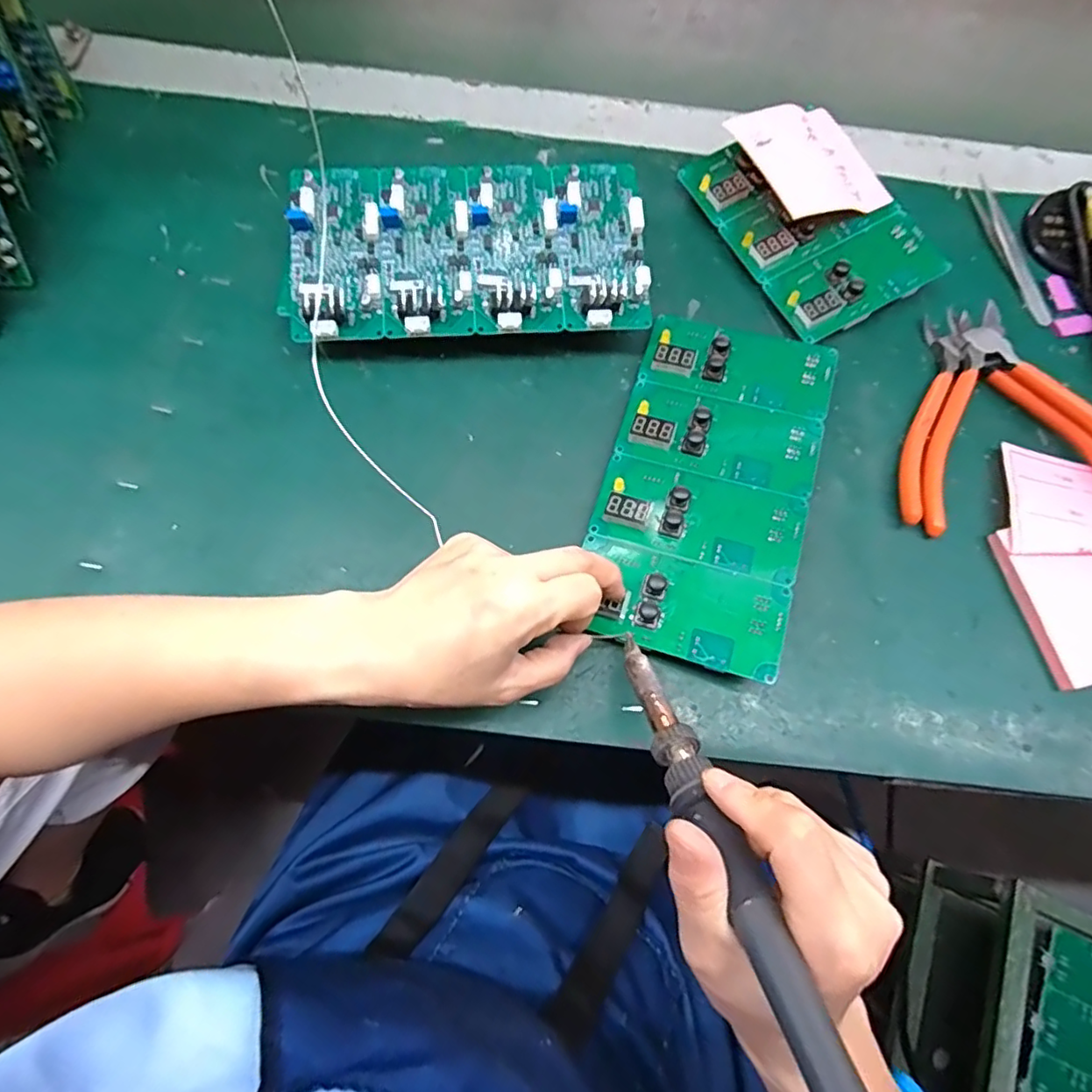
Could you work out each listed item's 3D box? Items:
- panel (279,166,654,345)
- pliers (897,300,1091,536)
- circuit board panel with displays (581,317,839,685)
[{"bbox_3d":[-0.045,-0.168,0.341,0.205,0.034,0.105,-4,71,-5],"label":"panel"},{"bbox_3d":[0.256,-0.080,0.341,0.130,0.018,0.134,-7,71,-5],"label":"pliers"},{"bbox_3d":[0.088,-0.037,0.317,0.103,0.015,0.193,17,68,6],"label":"circuit board panel with displays"}]

